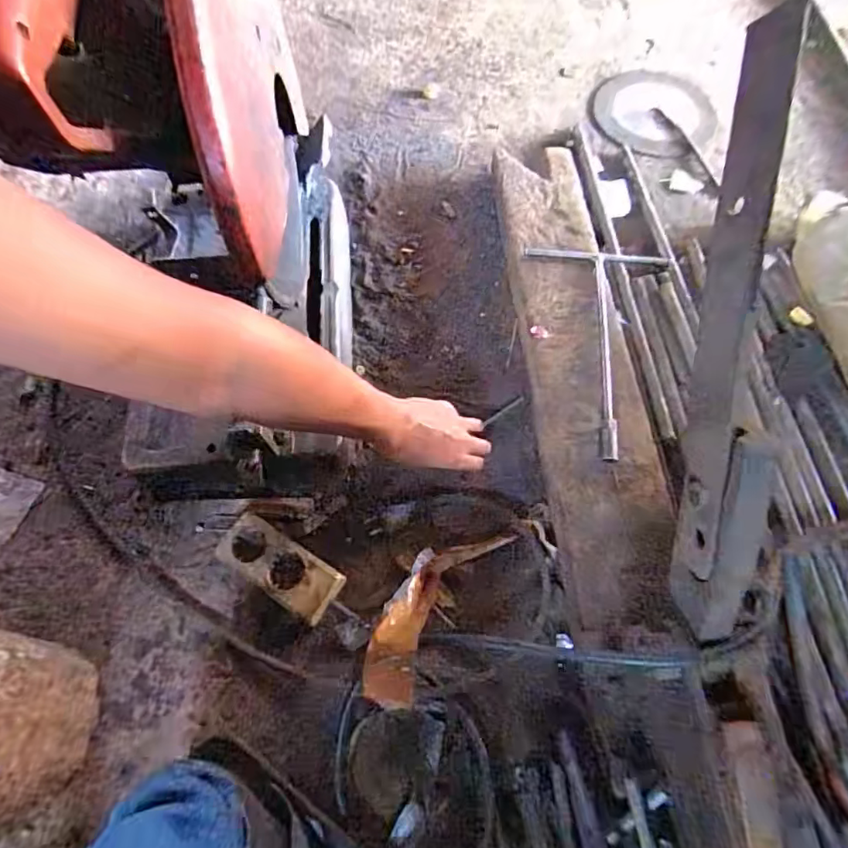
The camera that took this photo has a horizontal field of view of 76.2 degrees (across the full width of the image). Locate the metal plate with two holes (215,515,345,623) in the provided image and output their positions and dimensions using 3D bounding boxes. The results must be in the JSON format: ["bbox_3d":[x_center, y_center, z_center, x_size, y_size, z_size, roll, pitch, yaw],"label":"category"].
[{"bbox_3d":[-0.159,0.160,0.600,0.141,0.039,0.056,30,70,13],"label":"metal plate with two holes"}]

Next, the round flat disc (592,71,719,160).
[{"bbox_3d":[0.410,-0.557,0.959,0.212,0.021,0.195,0,66,1],"label":"round flat disc"}]

